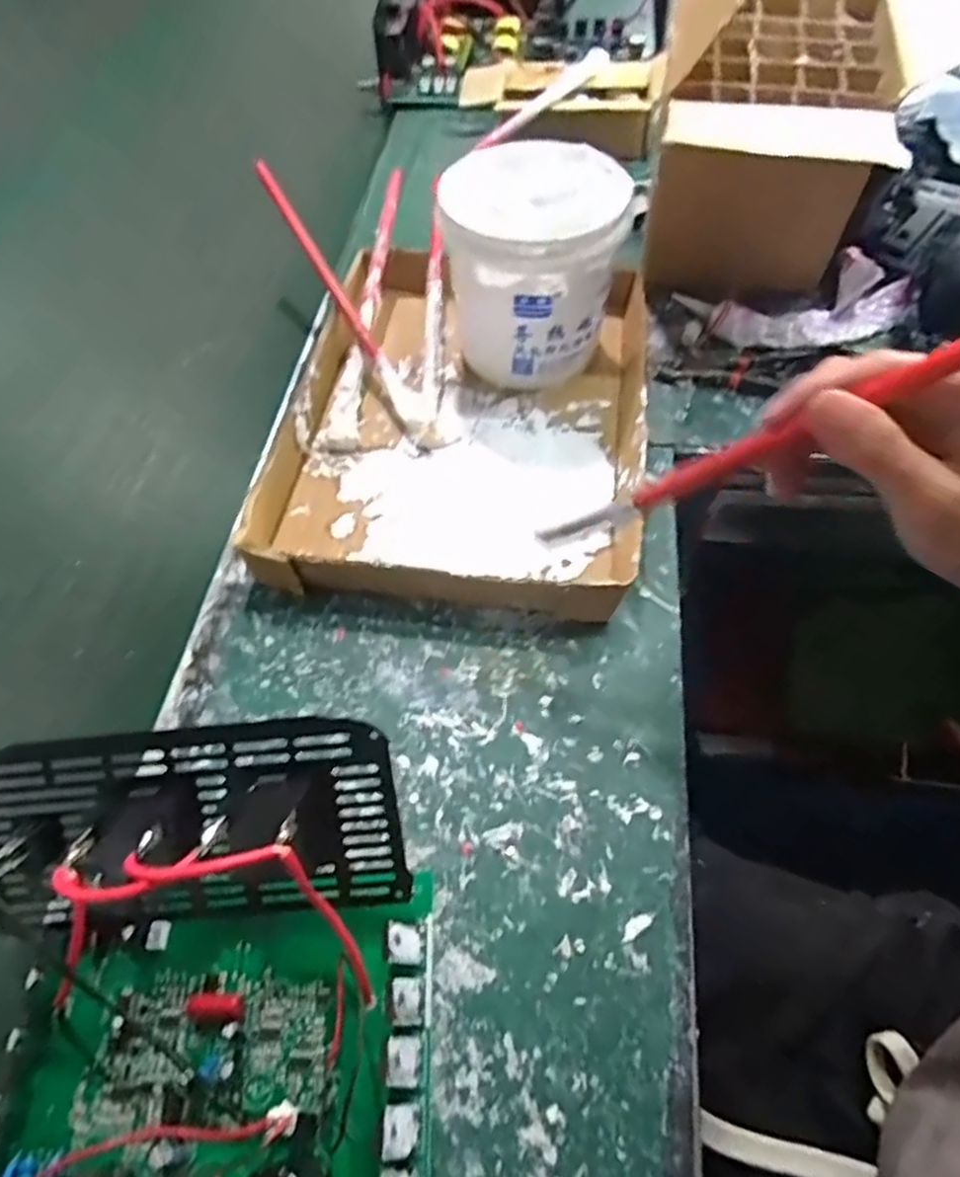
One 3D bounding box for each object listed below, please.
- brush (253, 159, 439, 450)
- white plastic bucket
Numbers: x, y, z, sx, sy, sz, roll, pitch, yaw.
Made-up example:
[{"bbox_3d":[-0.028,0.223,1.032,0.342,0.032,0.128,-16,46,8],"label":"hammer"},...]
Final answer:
[{"bbox_3d":[-0.104,-0.220,0.517,0.024,0.020,0.286,-28,76,-13],"label":"brush"},{"bbox_3d":[0.038,-0.225,0.481,0.110,0.111,0.117,-4,56,6],"label":"white plastic bucket"}]

